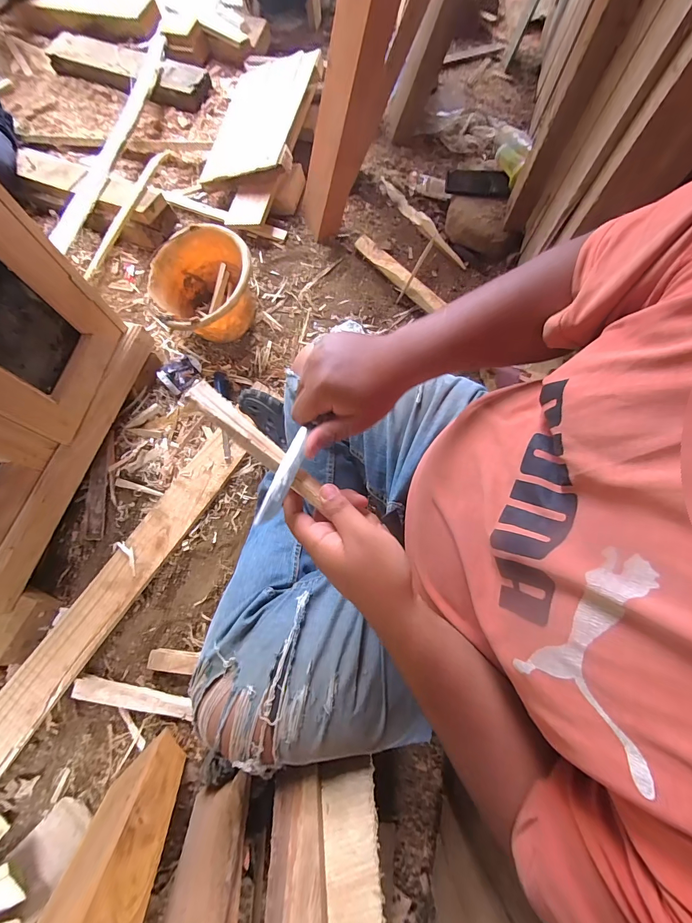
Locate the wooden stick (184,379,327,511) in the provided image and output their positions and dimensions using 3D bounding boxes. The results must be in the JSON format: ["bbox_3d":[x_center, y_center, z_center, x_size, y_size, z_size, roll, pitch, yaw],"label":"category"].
[{"bbox_3d":[-0.085,-0.016,0.344,0.166,0.010,0.024,42,79,0],"label":"wooden stick"}]

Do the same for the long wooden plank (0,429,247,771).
[{"bbox_3d":[-0.511,0.310,0.697,0.105,0.040,0.943,31,77,10],"label":"long wooden plank"}]

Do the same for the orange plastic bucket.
[{"bbox_3d":[-0.327,-0.399,0.865,0.226,0.169,0.233,0,74,1],"label":"orange plastic bucket"}]

